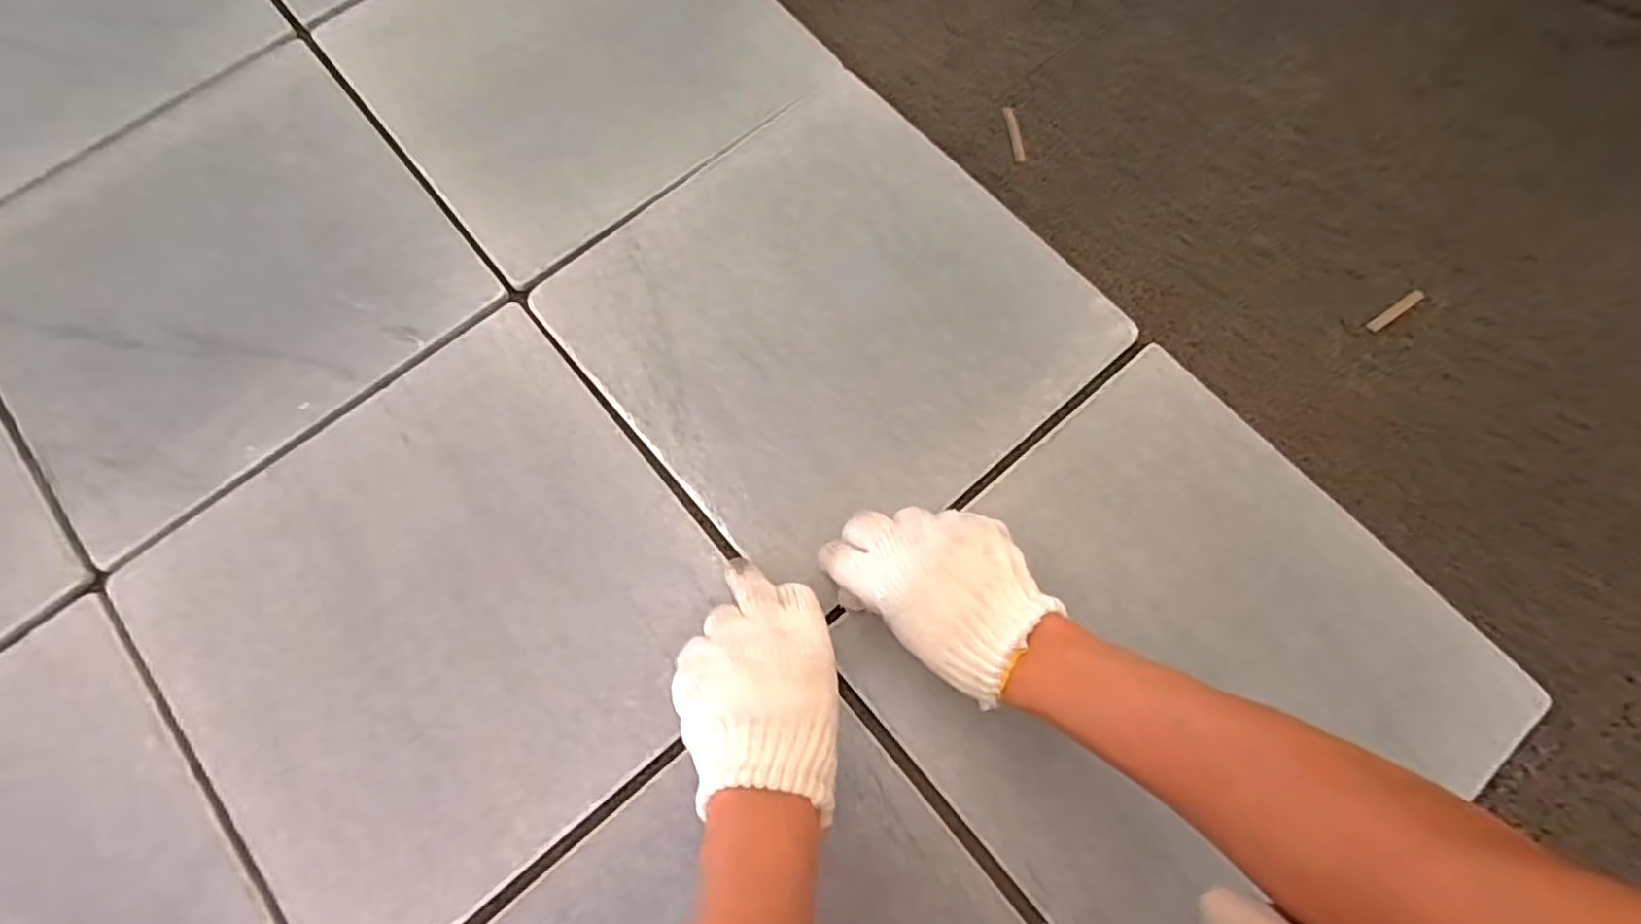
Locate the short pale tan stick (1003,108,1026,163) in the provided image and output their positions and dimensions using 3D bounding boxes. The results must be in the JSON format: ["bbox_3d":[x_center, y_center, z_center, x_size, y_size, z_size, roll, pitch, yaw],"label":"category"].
[{"bbox_3d":[0.147,-0.248,0.563,0.009,0.005,0.046,-13,85,-4],"label":"short pale tan stick"}]

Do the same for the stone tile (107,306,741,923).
[{"bbox_3d":[-0.228,0.092,0.451,0.298,0.011,0.293,-38,76,-11],"label":"stone tile"}]

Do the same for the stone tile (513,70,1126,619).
[{"bbox_3d":[0.006,-0.100,0.513,0.293,0.009,0.298,-39,76,-11],"label":"stone tile"}]

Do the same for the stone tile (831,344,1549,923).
[{"bbox_3d":[0.213,0.118,0.437,0.304,0.019,0.297,-38,76,-11],"label":"stone tile"}]

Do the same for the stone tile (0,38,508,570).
[{"bbox_3d":[-0.434,-0.134,0.528,0.303,0.021,0.300,-39,76,-11],"label":"stone tile"}]

